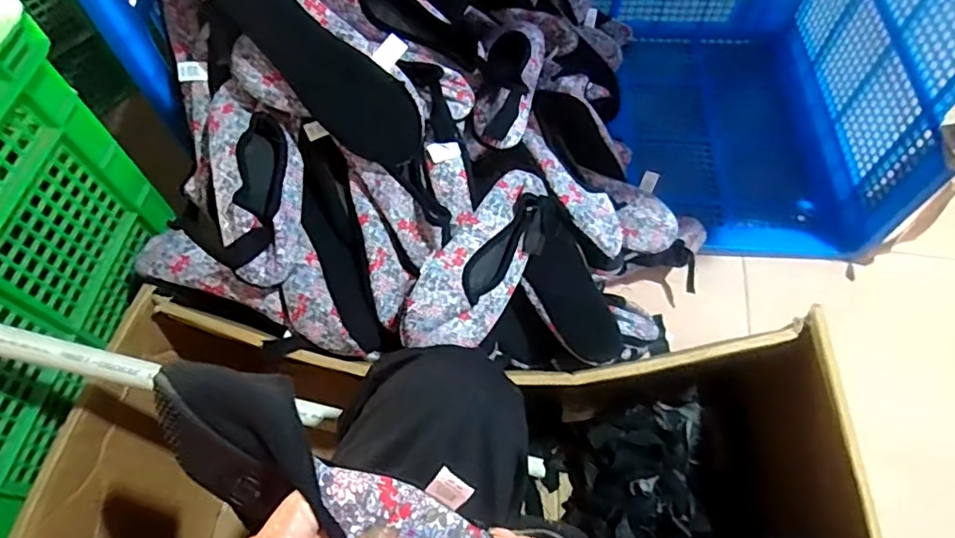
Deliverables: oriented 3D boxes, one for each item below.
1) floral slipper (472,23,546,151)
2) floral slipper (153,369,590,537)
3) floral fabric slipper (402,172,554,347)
[{"bbox_3d":[0.041,-0.257,0.747,0.073,0.062,0.230,10,63,7],"label":"floral slipper"},{"bbox_3d":[-0.069,0.128,0.326,0.253,0.057,0.086,29,67,5],"label":"floral slipper"},{"bbox_3d":[0.009,-0.009,0.654,0.083,0.054,0.242,29,67,16],"label":"floral fabric slipper"}]

